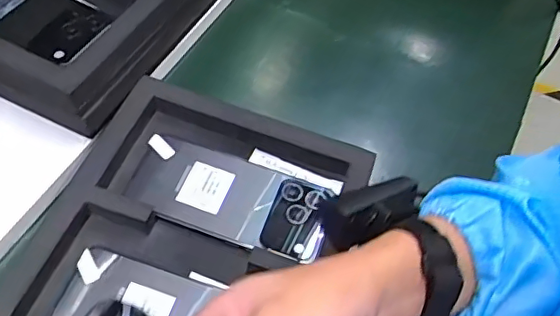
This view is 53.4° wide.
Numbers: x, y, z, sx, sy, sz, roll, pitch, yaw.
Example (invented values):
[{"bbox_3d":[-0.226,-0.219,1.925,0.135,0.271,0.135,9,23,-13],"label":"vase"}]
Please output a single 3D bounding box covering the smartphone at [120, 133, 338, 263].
[{"bbox_3d":[-0.042,0.029,0.458,0.160,0.010,0.075,16,56,6],"label":"smartphone"}]

